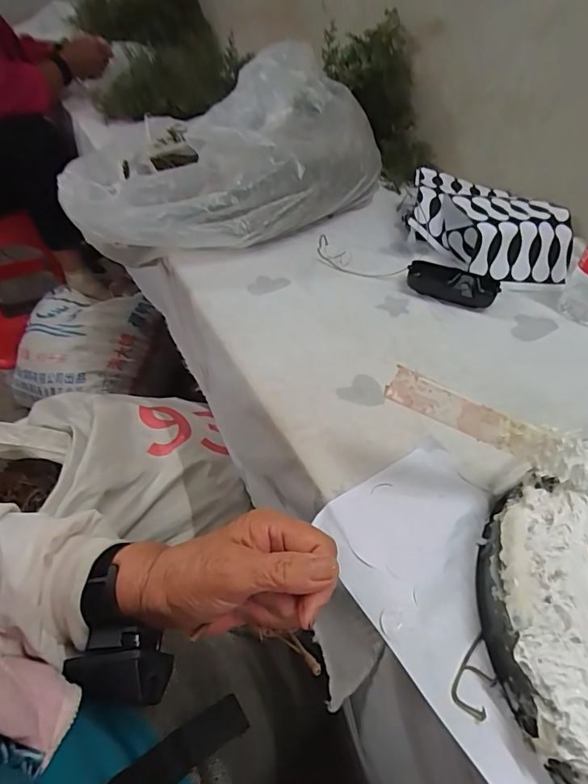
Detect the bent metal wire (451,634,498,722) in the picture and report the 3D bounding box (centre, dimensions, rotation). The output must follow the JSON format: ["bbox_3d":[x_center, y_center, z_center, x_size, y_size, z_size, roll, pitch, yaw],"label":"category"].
[{"bbox_3d":[0.116,0.176,0.285,0.021,0.005,0.047,29,52,23],"label":"bent metal wire"}]

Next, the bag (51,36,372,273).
[{"bbox_3d":[-0.106,-0.364,0.691,0.489,0.167,0.356,-21,51,-21],"label":"bag"}]

